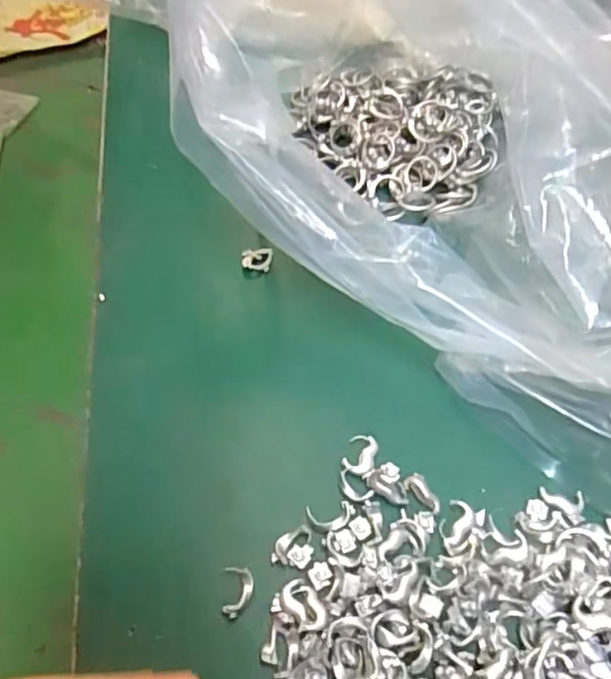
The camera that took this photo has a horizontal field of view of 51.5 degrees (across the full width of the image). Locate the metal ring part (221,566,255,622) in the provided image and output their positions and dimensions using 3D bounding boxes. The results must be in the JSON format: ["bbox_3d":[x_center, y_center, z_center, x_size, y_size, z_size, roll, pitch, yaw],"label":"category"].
[{"bbox_3d":[-0.027,0.103,0.258,0.012,0.004,0.020,3,60,0],"label":"metal ring part"}]

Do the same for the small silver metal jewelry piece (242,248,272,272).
[{"bbox_3d":[-0.027,-0.044,0.347,0.017,0.004,0.013,0,77,-2],"label":"small silver metal jewelry piece"}]

